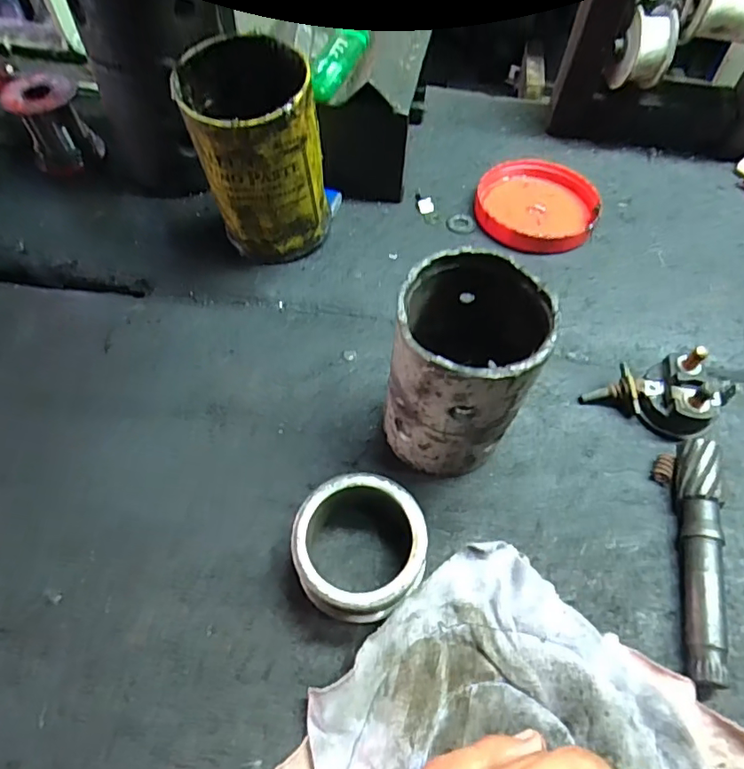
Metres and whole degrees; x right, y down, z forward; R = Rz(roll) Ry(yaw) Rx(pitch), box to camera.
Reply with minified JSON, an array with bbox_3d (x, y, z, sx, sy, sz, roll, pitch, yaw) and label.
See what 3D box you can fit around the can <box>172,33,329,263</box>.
[{"bbox_3d":[-0.069,-0.136,0.339,0.071,0.124,0.067,1,56,-1],"label":"can"}]

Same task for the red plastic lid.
[{"bbox_3d":[0.123,-0.132,0.404,0.088,0.020,0.085,1,56,-1],"label":"red plastic lid"}]

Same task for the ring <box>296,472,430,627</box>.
[{"bbox_3d":[-0.005,0.078,0.258,0.061,0.037,0.061,1,56,-1],"label":"ring"}]

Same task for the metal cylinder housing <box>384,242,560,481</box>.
[{"bbox_3d":[0.042,-0.004,0.265,0.061,0.111,0.066,14,57,7],"label":"metal cylinder housing"}]

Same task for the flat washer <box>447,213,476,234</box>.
[{"bbox_3d":[0.067,-0.121,0.400,0.021,0.004,0.021,6,56,2],"label":"flat washer"}]

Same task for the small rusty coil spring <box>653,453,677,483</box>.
[{"bbox_3d":[0.160,0.046,0.296,0.008,0.010,0.015,19,60,10],"label":"small rusty coil spring"}]

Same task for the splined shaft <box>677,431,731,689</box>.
[{"bbox_3d":[0.165,0.082,0.264,0.022,0.020,0.117,11,57,6],"label":"splined shaft"}]

